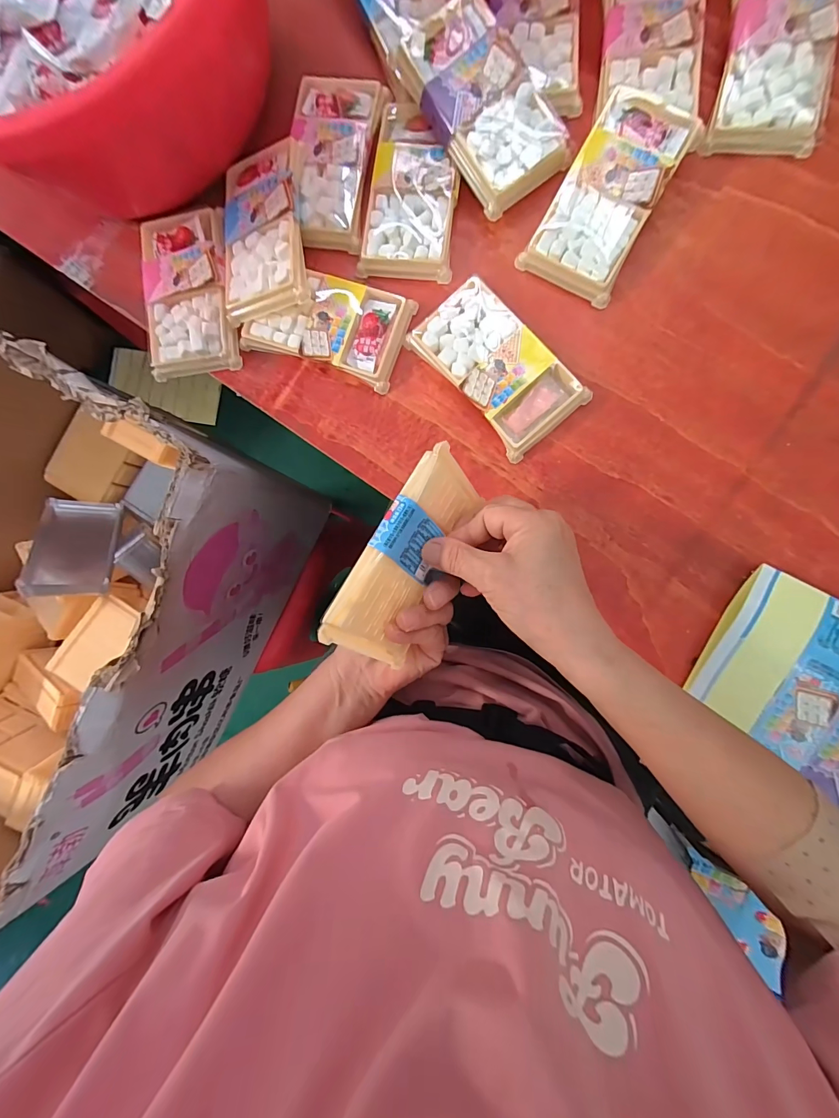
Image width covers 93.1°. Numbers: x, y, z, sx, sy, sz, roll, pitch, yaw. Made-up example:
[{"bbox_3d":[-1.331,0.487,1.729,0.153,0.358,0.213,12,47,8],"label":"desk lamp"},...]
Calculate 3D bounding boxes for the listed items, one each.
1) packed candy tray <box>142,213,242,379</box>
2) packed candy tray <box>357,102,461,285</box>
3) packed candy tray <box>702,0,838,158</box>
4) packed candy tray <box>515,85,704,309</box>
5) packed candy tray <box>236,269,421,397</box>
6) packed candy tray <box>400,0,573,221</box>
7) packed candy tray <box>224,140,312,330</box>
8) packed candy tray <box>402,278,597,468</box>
[{"bbox_3d":[-0.201,-0.229,0.345,0.079,0.020,0.133,-4,90,6],"label":"packed candy tray"},{"bbox_3d":[-0.005,-0.298,0.322,0.072,0.013,0.128,9,91,6],"label":"packed candy tray"},{"bbox_3d":[0.266,-0.382,0.293,0.075,0.025,0.143,7,91,6],"label":"packed candy tray"},{"bbox_3d":[0.147,-0.282,0.303,0.073,0.025,0.145,30,93,5],"label":"packed candy tray"},{"bbox_3d":[-0.077,-0.196,0.332,0.129,0.015,0.074,20,92,6],"label":"packed candy tray"},{"bbox_3d":[0.050,-0.343,0.300,0.076,0.015,0.134,-34,101,8],"label":"packed candy tray"},{"bbox_3d":[-0.128,-0.268,0.325,0.073,0.033,0.134,-4,90,6],"label":"packed candy tray"},{"bbox_3d":[0.060,-0.153,0.315,0.072,0.017,0.133,-41,86,5],"label":"packed candy tray"}]

